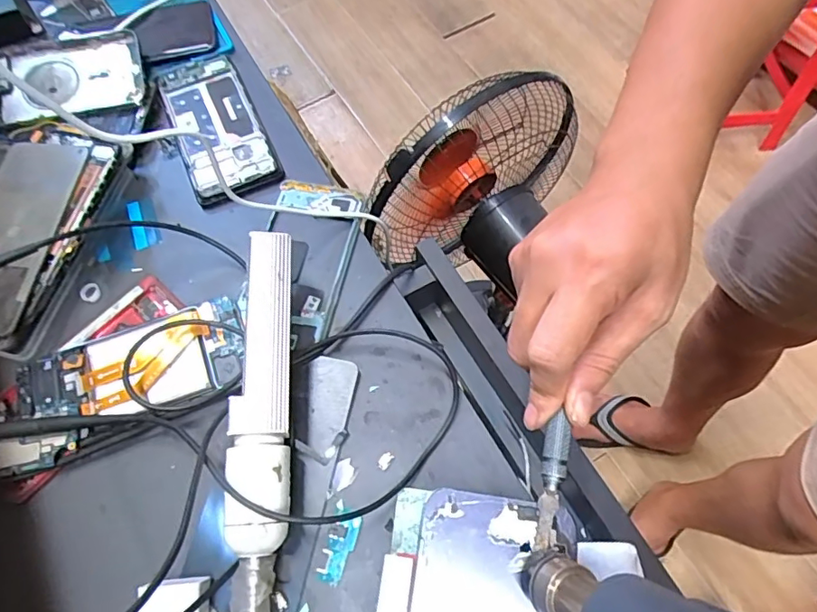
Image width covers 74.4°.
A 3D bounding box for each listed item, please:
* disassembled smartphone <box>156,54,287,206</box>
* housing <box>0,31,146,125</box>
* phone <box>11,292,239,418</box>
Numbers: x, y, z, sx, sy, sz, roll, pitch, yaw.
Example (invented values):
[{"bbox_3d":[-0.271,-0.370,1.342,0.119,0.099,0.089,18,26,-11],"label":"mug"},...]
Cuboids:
[{"bbox_3d":[-0.171,-0.160,0.476,0.072,0.012,0.162,-24,66,-9],"label":"disassembled smartphone"},{"bbox_3d":[-0.324,-0.207,0.485,0.158,0.011,0.087,-15,73,-8],"label":"housing"},{"bbox_3d":[-0.188,0.042,0.368,0.148,0.019,0.071,-22,65,-9],"label":"phone"}]

